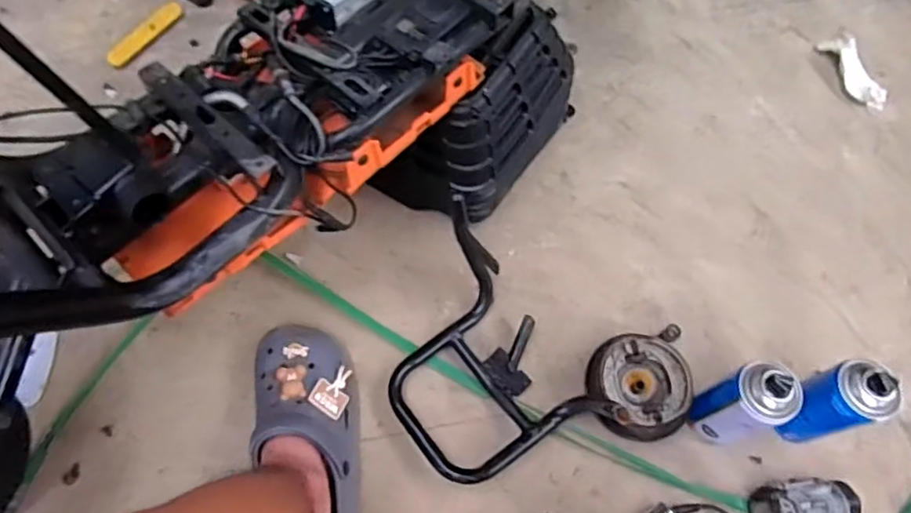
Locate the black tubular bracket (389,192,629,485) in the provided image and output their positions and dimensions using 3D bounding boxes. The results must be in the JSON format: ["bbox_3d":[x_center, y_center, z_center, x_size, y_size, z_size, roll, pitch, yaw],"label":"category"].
[{"bbox_3d":[0.025,0.120,0.707,0.213,0.141,0.293,-34,70,-15],"label":"black tubular bracket"}]

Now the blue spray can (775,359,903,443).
[{"bbox_3d":[0.402,0.165,0.678,0.067,0.170,0.059,-11,66,-6],"label":"blue spray can"}]

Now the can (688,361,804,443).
[{"bbox_3d":[0.306,0.160,0.662,0.059,0.183,0.061,0,65,-1],"label":"can"}]

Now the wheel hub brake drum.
[{"bbox_3d":[0.221,0.147,0.744,0.117,0.058,0.136,3,65,0],"label":"wheel hub brake drum"}]

